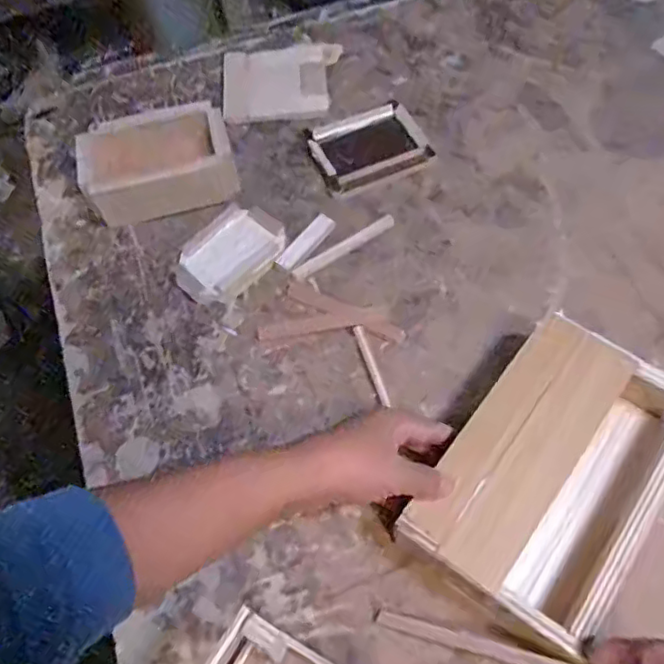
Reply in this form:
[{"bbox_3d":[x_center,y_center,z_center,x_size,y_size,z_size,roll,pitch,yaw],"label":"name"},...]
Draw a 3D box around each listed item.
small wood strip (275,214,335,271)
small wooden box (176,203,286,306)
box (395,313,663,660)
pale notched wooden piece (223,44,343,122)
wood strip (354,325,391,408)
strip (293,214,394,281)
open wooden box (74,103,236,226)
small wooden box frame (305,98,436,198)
[{"bbox_3d":[-0.025,-0.088,0.612,0.021,0.004,0.072,33,69,20],"label":"small wood strip"},{"bbox_3d":[-0.102,-0.079,0.611,0.082,0.017,0.113,35,69,20],"label":"small wooden box"},{"bbox_3d":[0.165,0.103,0.462,0.135,0.048,0.211,32,69,20],"label":"box"},{"bbox_3d":[-0.057,-0.297,0.727,0.143,0.017,0.120,-13,61,-3],"label":"pale notched wooden piece"},{"bbox_3d":[0.035,0.029,0.550,0.007,0.004,0.083,-17,62,-5],"label":"wood strip"},{"bbox_3d":[0.013,-0.084,0.612,0.117,0.006,0.014,-33,64,-13],"label":"strip"},{"bbox_3d":[-0.177,-0.175,0.637,0.147,0.069,0.086,-18,62,-6],"label":"open wooden box"},{"bbox_3d":[0.038,-0.201,0.671,0.122,0.011,0.098,-23,62,-8],"label":"small wooden box frame"}]

